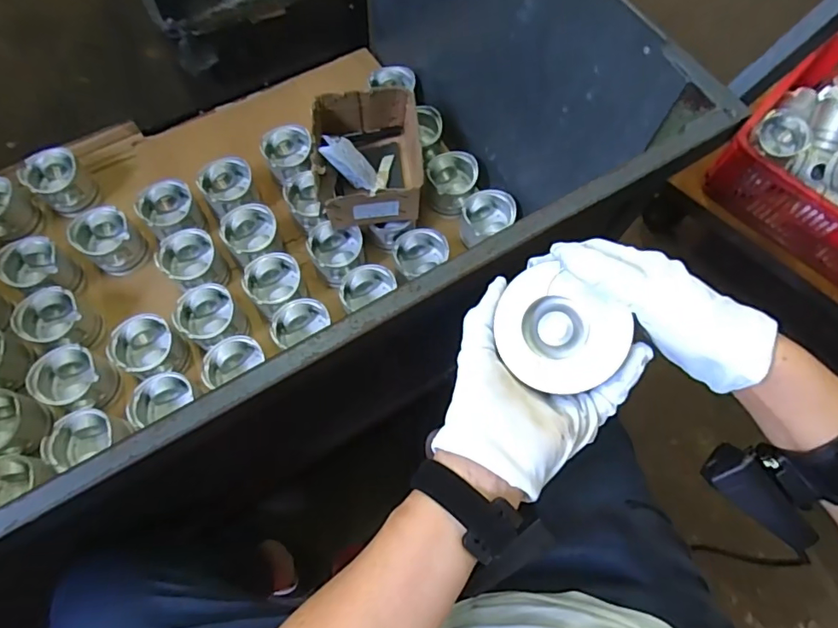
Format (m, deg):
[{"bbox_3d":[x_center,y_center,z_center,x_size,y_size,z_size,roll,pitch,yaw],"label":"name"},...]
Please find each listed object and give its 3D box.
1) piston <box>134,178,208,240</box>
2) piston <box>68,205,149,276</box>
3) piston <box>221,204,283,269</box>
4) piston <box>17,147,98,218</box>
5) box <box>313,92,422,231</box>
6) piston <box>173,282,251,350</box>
[{"bbox_3d":[-0.437,-0.176,0.912,0.091,0.080,0.097,-22,71,-11],"label":"piston"},{"bbox_3d":[-0.535,-0.125,0.892,0.102,0.081,0.092,35,71,10],"label":"piston"},{"bbox_3d":[-0.292,-0.137,0.894,0.094,0.066,0.102,-17,70,-9],"label":"piston"},{"bbox_3d":[-0.646,-0.238,0.924,0.088,0.071,0.088,1,68,-3],"label":"piston"},{"bbox_3d":[-0.084,-0.257,0.856,0.167,0.085,0.214,-4,69,-5],"label":"box"},{"bbox_3d":[-0.331,0.011,0.829,0.099,0.068,0.092,1,68,-3],"label":"piston"}]

